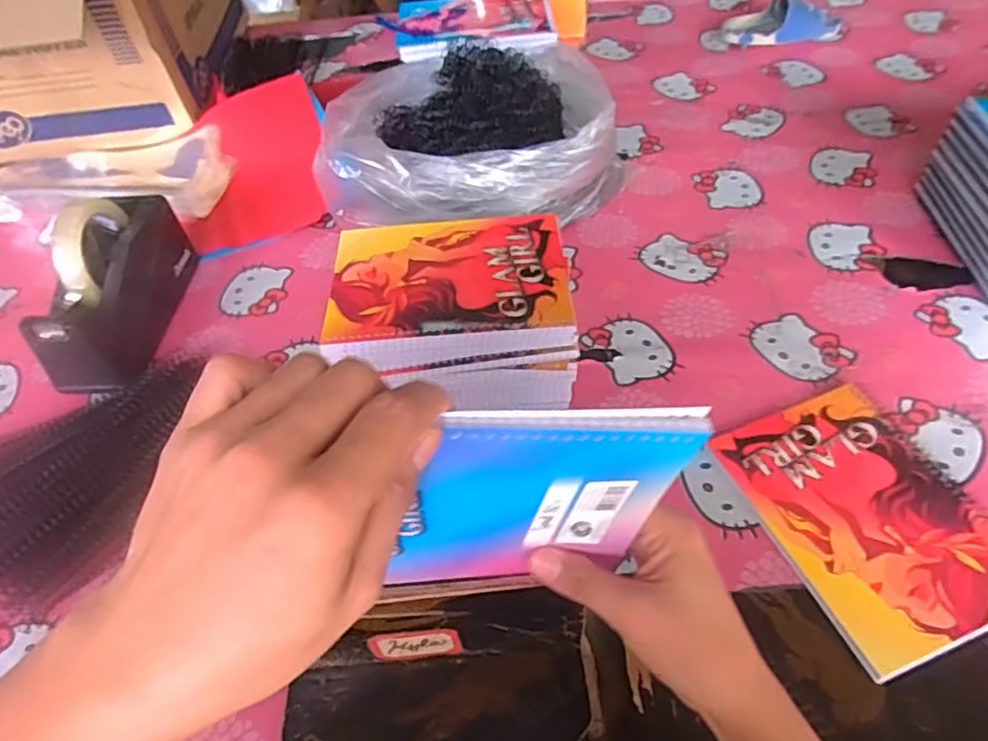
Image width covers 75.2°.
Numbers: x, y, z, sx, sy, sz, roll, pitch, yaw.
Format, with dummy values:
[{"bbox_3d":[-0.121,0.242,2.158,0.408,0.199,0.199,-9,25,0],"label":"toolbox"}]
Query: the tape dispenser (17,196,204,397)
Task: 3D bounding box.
[{"bbox_3d":[-0.372,-0.088,0.633,0.072,0.121,0.199,0,49,6],"label":"tape dispenser"}]

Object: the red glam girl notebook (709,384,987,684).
[{"bbox_3d":[0.275,0.103,0.479,0.143,0.010,0.197,-18,49,-10],"label":"red glam girl notebook"}]

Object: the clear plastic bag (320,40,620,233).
[{"bbox_3d":[-0.013,-0.252,0.723,0.312,0.150,0.224,0,50,6],"label":"clear plastic bag"}]

